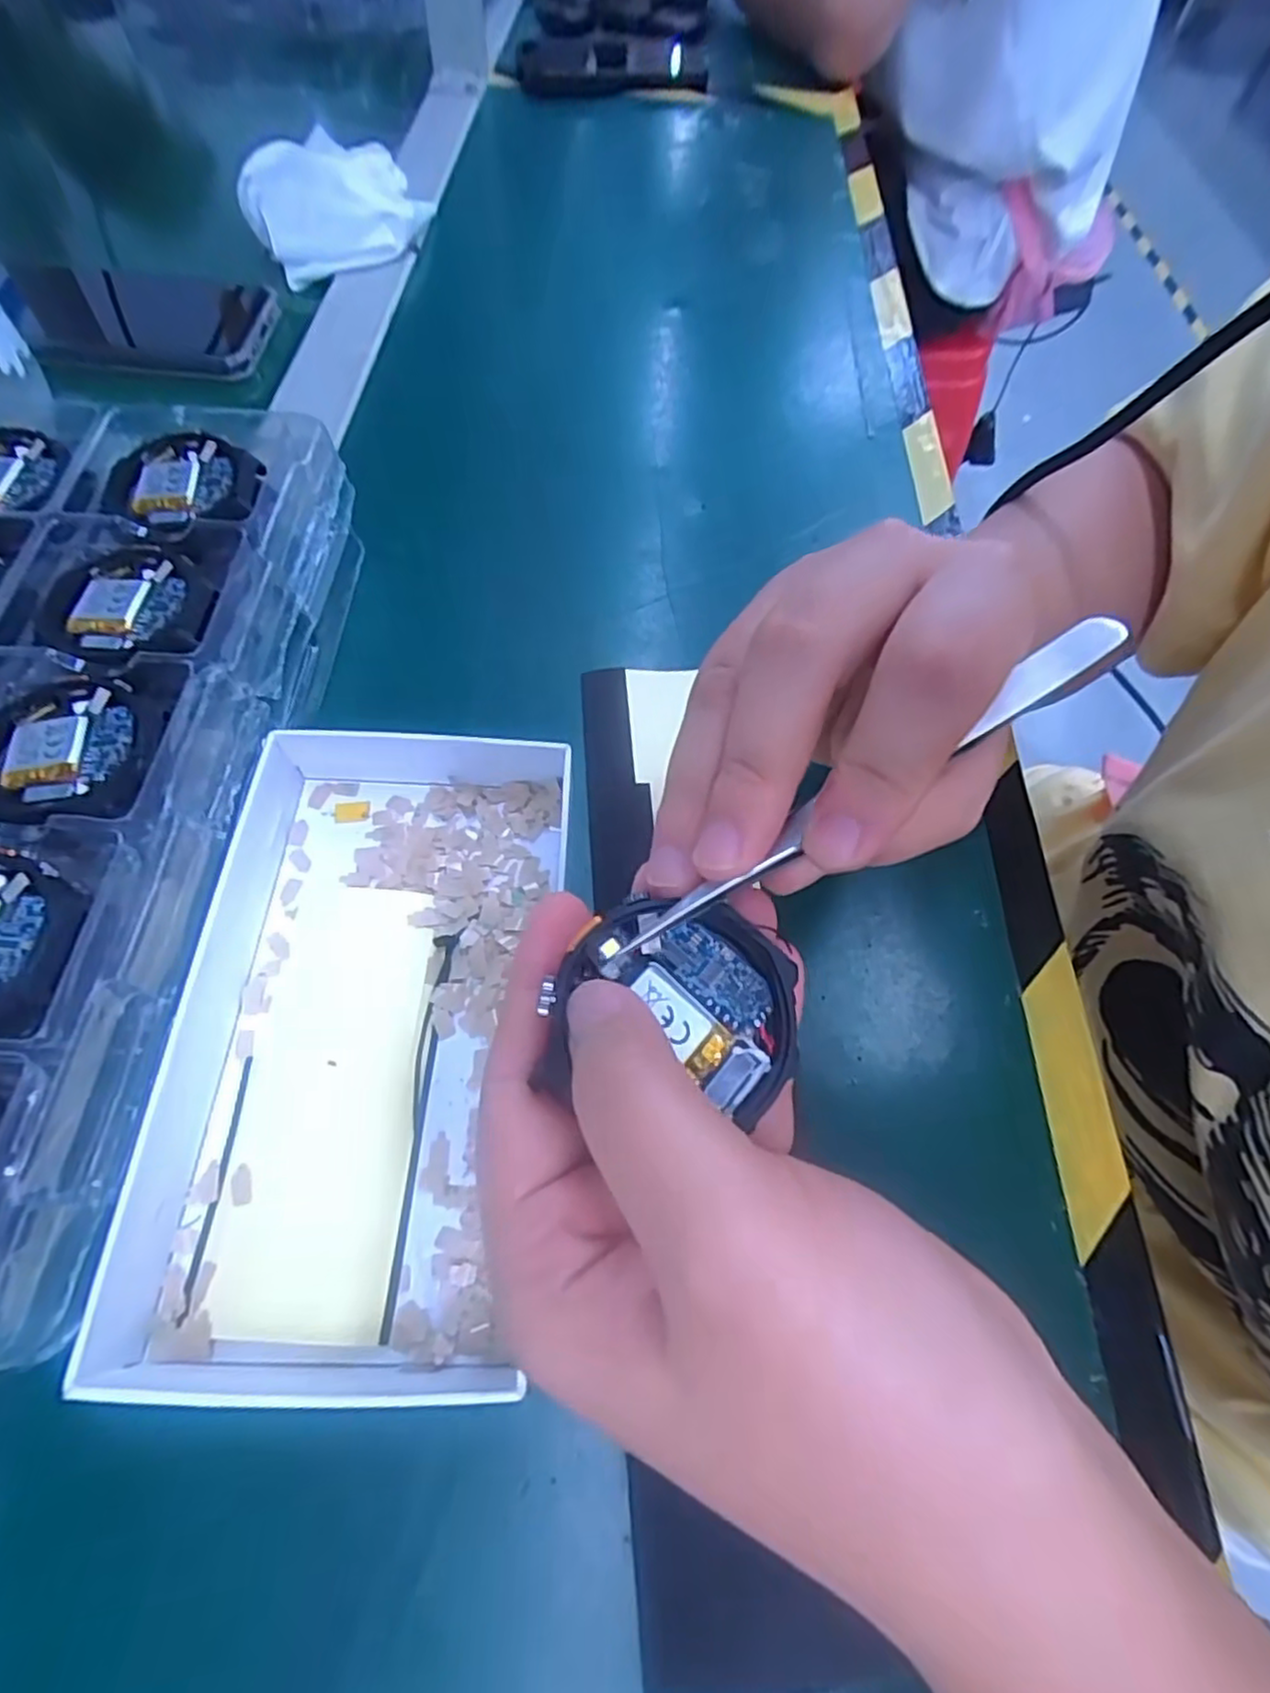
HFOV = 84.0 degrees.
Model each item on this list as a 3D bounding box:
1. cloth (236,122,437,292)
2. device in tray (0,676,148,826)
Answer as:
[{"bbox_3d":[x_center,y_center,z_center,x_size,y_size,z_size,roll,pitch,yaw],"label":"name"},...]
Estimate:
[{"bbox_3d":[-0.173,-0.382,0.421,0.102,0.040,0.077,-25,66,-16],"label":"cloth"},{"bbox_3d":[-0.173,-0.029,0.210,0.049,0.005,0.049,-13,63,-10],"label":"device in tray"}]

